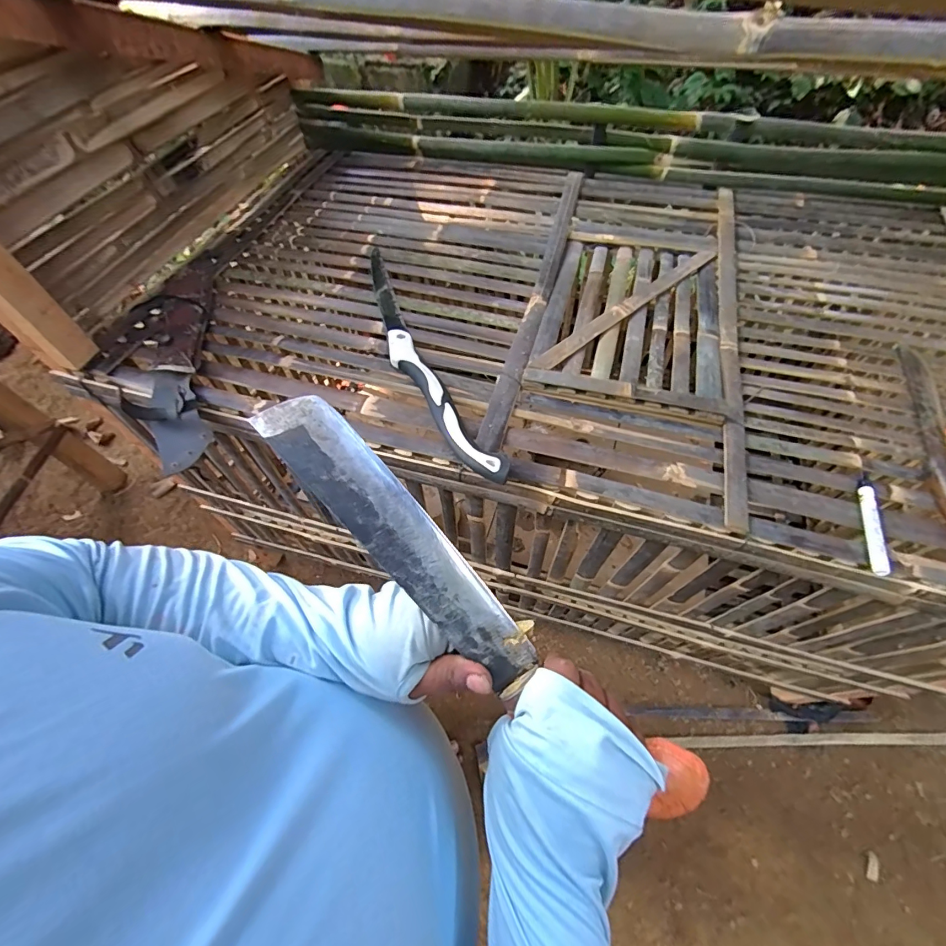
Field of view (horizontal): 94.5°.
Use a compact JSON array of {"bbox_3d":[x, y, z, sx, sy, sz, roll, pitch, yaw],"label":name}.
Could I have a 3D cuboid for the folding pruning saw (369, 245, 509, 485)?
[{"bbox_3d":[-0.101,-0.207,0.704,0.077,0.042,0.594,-22,60,-12],"label":"folding pruning saw"}]

